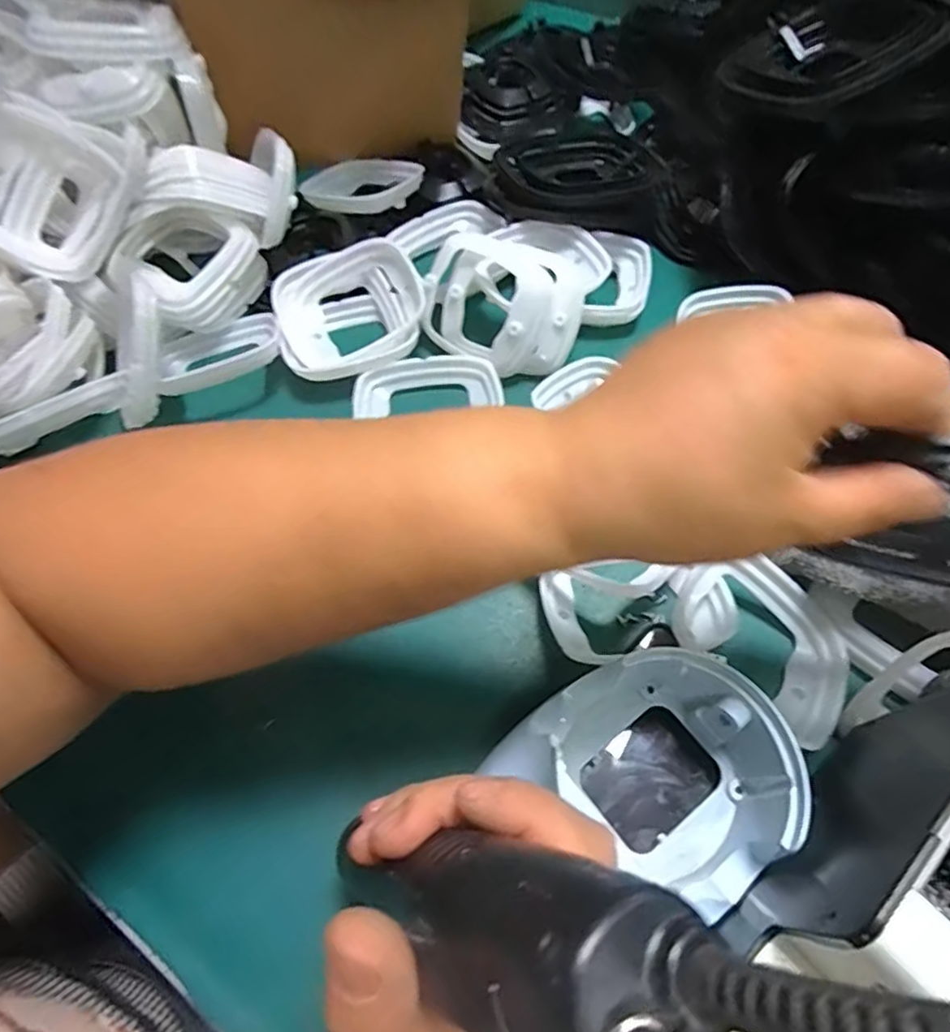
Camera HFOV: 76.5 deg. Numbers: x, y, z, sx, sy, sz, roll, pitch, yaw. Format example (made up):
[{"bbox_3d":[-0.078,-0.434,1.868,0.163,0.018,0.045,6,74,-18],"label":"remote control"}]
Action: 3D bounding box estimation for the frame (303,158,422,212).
[{"bbox_3d":[-0.104,-0.313,0.567,0.111,0.027,0.083,1,59,2],"label":"frame"}]

